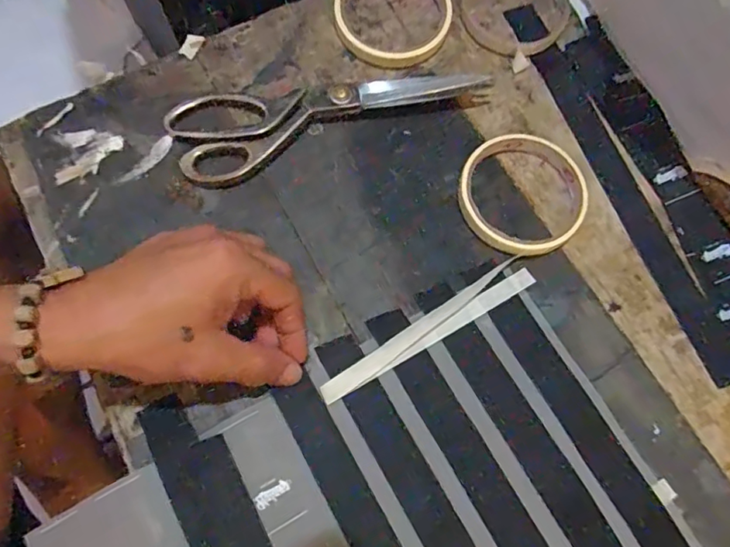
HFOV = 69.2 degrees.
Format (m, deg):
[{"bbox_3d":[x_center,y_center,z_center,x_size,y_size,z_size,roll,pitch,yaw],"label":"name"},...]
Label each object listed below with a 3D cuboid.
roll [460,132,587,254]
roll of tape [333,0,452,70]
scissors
[{"bbox_3d":[0.108,-0.056,0.367,0.084,0.012,0.089,0,72,-1],"label":"roll"},{"bbox_3d":[0.021,-0.200,0.401,0.088,0.012,0.089,0,72,-1],"label":"roll of tape"},{"bbox_3d":[-0.027,-0.126,0.380,0.223,0.013,0.069,-24,74,-9],"label":"scissors"}]

